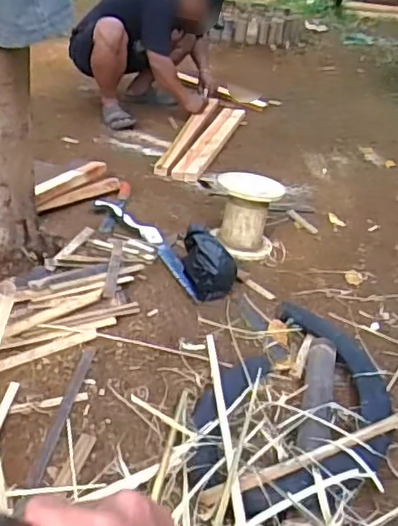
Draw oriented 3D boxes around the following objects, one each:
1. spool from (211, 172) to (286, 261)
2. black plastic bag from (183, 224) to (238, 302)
[{"bbox_3d":[0.145,-0.148,1.818,0.191,0.211,0.223,13,32,12],"label":"spool"},{"bbox_3d":[0.024,0.012,1.530,0.094,0.187,0.129,-13,36,-29],"label":"black plastic bag"}]

